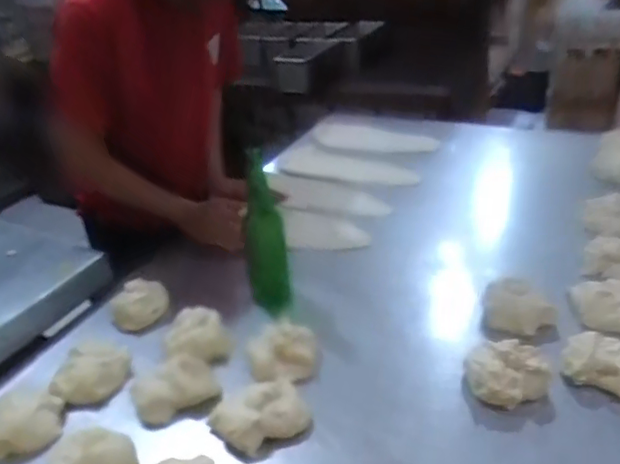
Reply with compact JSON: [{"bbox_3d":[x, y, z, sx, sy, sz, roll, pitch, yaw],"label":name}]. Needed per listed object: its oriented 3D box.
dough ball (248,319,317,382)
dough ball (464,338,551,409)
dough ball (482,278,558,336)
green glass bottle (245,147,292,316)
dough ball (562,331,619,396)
[{"bbox_3d":[-0.040,0.181,0.866,0.100,0.046,0.093,-5,31,3],"label":"dough ball"},{"bbox_3d":[0.263,0.189,0.774,0.108,0.059,0.080,9,34,25],"label":"dough ball"},{"bbox_3d":[0.327,0.116,0.896,0.104,0.057,0.107,-5,31,3],"label":"dough ball"},{"bbox_3d":[-0.080,0.009,1.001,0.070,0.292,0.067,-6,31,2],"label":"green glass bottle"},{"bbox_3d":[0.400,0.182,0.780,0.109,0.044,0.070,10,34,26],"label":"dough ball"}]

